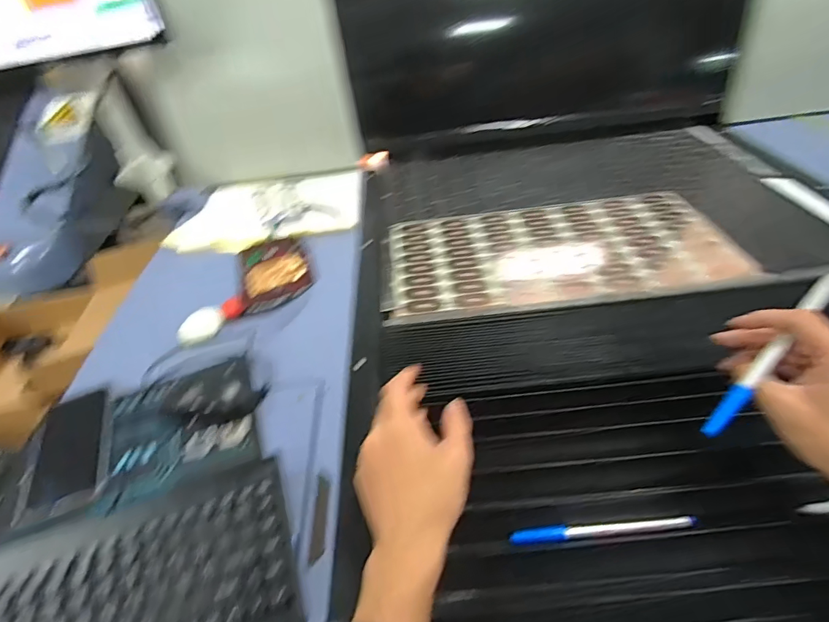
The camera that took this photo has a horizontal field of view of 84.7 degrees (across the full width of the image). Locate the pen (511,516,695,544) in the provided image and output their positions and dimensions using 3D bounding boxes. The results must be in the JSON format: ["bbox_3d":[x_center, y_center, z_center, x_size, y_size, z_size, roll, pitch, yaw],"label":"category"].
[{"bbox_3d":[0.163,0.189,0.395,0.156,0.012,0.015,-6,40,-1],"label":"pen"}]

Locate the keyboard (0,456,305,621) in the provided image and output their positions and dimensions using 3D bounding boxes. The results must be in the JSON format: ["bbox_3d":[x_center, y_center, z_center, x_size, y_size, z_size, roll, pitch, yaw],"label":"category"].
[{"bbox_3d":[-0.243,0.224,0.362,0.283,0.029,0.153,-15,41,-12],"label":"keyboard"}]

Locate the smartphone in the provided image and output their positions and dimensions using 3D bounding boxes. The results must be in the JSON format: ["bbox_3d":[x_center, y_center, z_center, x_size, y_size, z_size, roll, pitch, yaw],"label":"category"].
[{"bbox_3d":[-0.368,0.145,0.485,0.074,0.008,0.157,-19,42,-16],"label":"smartphone"}]

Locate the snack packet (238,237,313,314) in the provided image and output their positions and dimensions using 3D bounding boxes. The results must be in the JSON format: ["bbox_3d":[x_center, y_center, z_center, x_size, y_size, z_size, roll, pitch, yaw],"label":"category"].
[{"bbox_3d":[-0.225,-0.066,0.739,0.108,0.032,0.157,-14,41,-10],"label":"snack packet"}]

